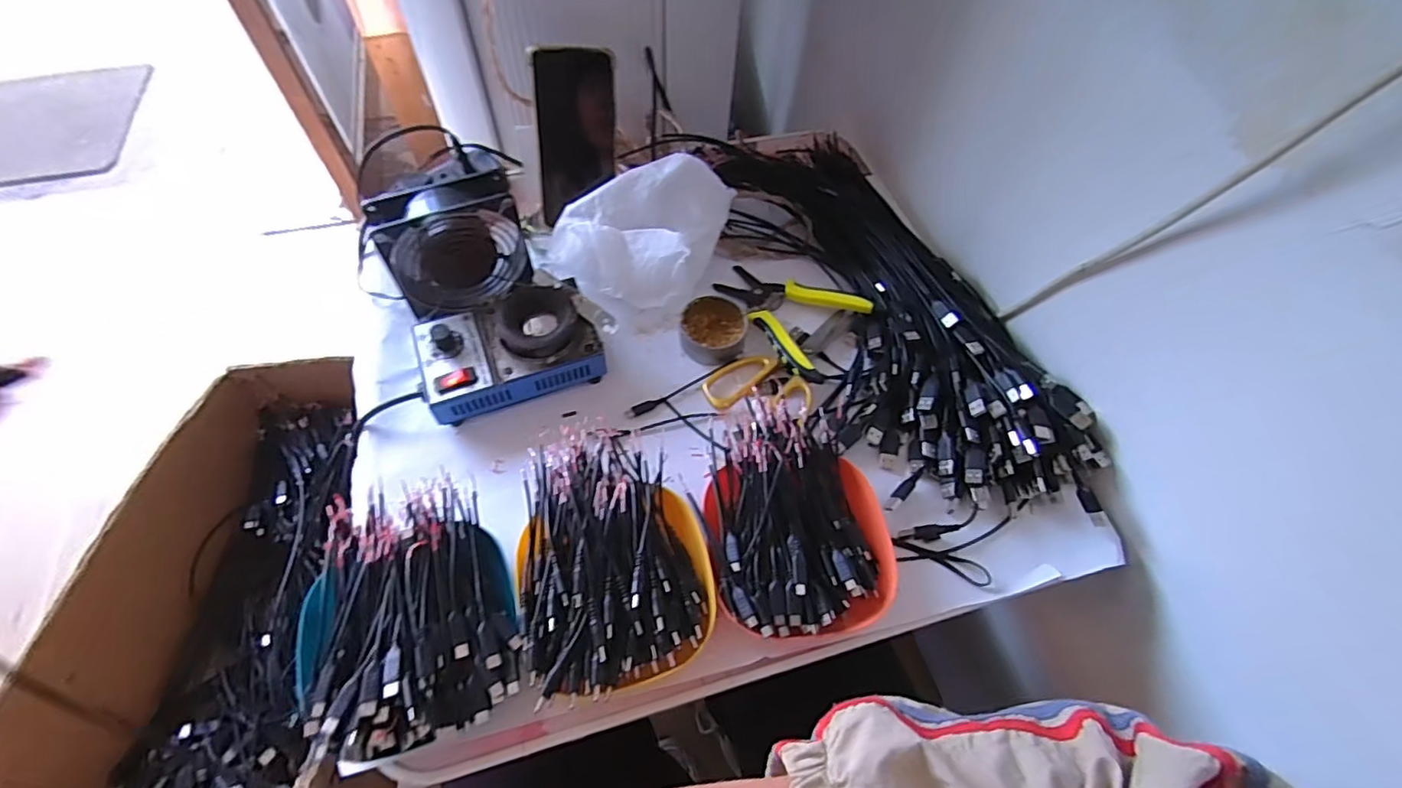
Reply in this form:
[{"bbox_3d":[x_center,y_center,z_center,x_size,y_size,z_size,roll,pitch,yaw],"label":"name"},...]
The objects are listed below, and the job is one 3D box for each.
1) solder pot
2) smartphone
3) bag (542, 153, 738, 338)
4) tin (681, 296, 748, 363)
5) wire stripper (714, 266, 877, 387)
[{"bbox_3d":[-0.169,-0.042,0.520,0.152,0.060,0.095,-19,62,-14],"label":"solder pot"},{"bbox_3d":[-0.122,-0.251,0.575,0.078,0.151,0.013,-2,28,-6],"label":"smartphone"},{"bbox_3d":[-0.054,-0.158,0.573,0.168,0.092,0.128,-28,65,-19],"label":"bag"},{"bbox_3d":[0.012,-0.062,0.564,0.062,0.025,0.059,2,59,-3],"label":"tin"},{"bbox_3d":[0.076,-0.079,0.578,0.143,0.030,0.107,30,62,14],"label":"wire stripper"}]

